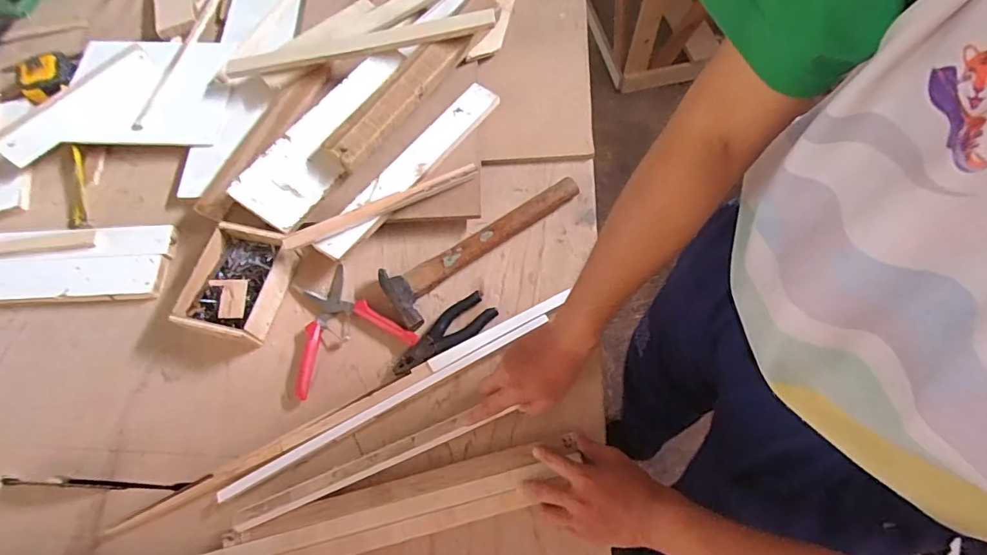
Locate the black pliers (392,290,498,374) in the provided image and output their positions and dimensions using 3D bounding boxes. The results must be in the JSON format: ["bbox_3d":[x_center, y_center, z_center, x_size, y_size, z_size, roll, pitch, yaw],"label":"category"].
[{"bbox_3d":[-0.063,0.075,0.613,0.142,0.012,0.052,-41,70,-14],"label":"black pliers"}]

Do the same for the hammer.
[{"bbox_3d":[-0.003,-0.042,0.657,0.303,0.023,0.083,-29,67,-9],"label":"hammer"}]

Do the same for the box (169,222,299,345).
[{"bbox_3d":[-0.336,0.007,0.637,0.114,0.042,0.148,13,67,9],"label":"box"}]

